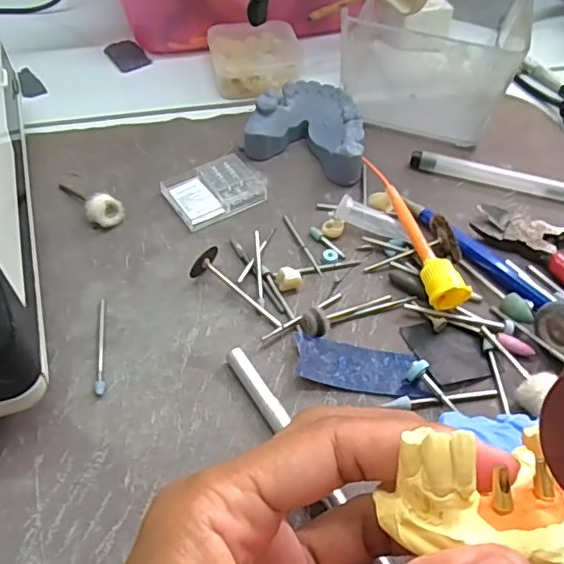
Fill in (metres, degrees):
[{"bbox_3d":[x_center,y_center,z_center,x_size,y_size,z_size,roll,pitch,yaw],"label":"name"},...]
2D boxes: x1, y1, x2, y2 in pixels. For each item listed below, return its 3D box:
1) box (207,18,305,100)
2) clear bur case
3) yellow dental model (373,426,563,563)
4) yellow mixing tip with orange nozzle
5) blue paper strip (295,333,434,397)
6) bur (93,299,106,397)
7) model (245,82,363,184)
[{"bbox_3d":[-0.016,-0.142,0.354,0.056,0.018,0.052,-11,53,-11],"label":"box"},{"bbox_3d":[-0.033,-0.047,0.287,0.049,0.006,0.035,-25,57,-21],"label":"clear bur case"},{"bbox_3d":[0.046,0.050,0.126,0.044,0.016,0.029,-2,53,-5],"label":"yellow dental model"},{"bbox_3d":[0.062,-0.025,0.265,0.018,0.018,0.087,-9,53,-10],"label":"yellow mixing tip with orange nozzle"},{"bbox_3d":[0.032,0.033,0.227,0.053,0.007,0.022,8,52,3],"label":"blue paper strip"},{"bbox_3d":[-0.074,0.025,0.229,0.004,0.004,0.047,-6,53,-8],"label":"bur"},{"bbox_3d":[0.020,-0.083,0.306,0.063,0.023,0.054,25,55,16],"label":"model"}]

